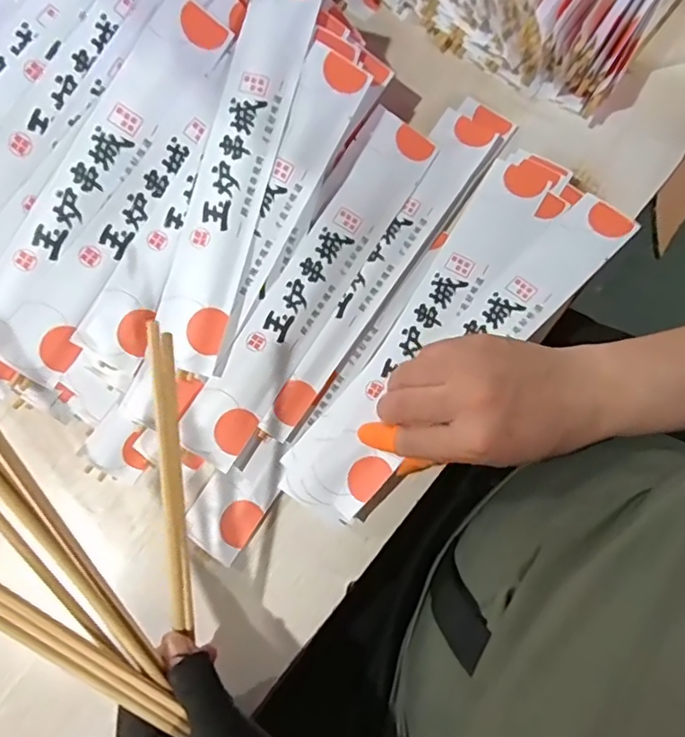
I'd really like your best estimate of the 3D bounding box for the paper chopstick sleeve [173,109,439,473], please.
[{"bbox_3d":[-0.020,-0.060,0.403,0.045,0.006,0.273,33,81,-8],"label":"paper chopstick sleeve"}]

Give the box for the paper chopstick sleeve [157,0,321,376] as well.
[{"bbox_3d":[-0.068,-0.137,0.382,0.044,0.006,0.273,15,87,-8],"label":"paper chopstick sleeve"}]

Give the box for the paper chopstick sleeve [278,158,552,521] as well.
[{"bbox_3d":[0.057,-0.025,0.397,0.058,0.012,0.274,33,81,8],"label":"paper chopstick sleeve"}]

